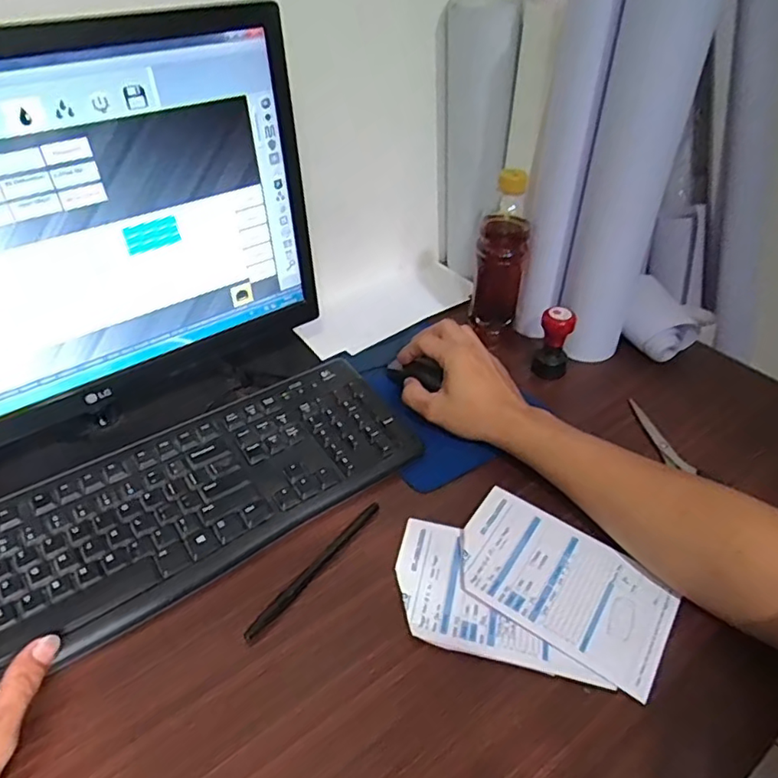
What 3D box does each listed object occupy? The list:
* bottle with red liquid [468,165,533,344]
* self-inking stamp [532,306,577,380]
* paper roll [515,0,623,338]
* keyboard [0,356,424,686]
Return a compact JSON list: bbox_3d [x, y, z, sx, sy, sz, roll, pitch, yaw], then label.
[{"bbox_3d":[0.125,-0.148,0.651,0.053,0.183,0.055,9,43,10],"label":"bottle with red liquid"},{"bbox_3d":[0.178,-0.052,0.628,0.036,0.073,0.034,17,45,17],"label":"self-inking stamp"},{"bbox_3d":[0.172,-0.219,0.596,0.050,0.340,0.067,6,42,7],"label":"paper roll"},{"bbox_3d":[-0.177,0.095,0.484,0.420,0.022,0.154,-24,47,-26],"label":"keyboard"}]

